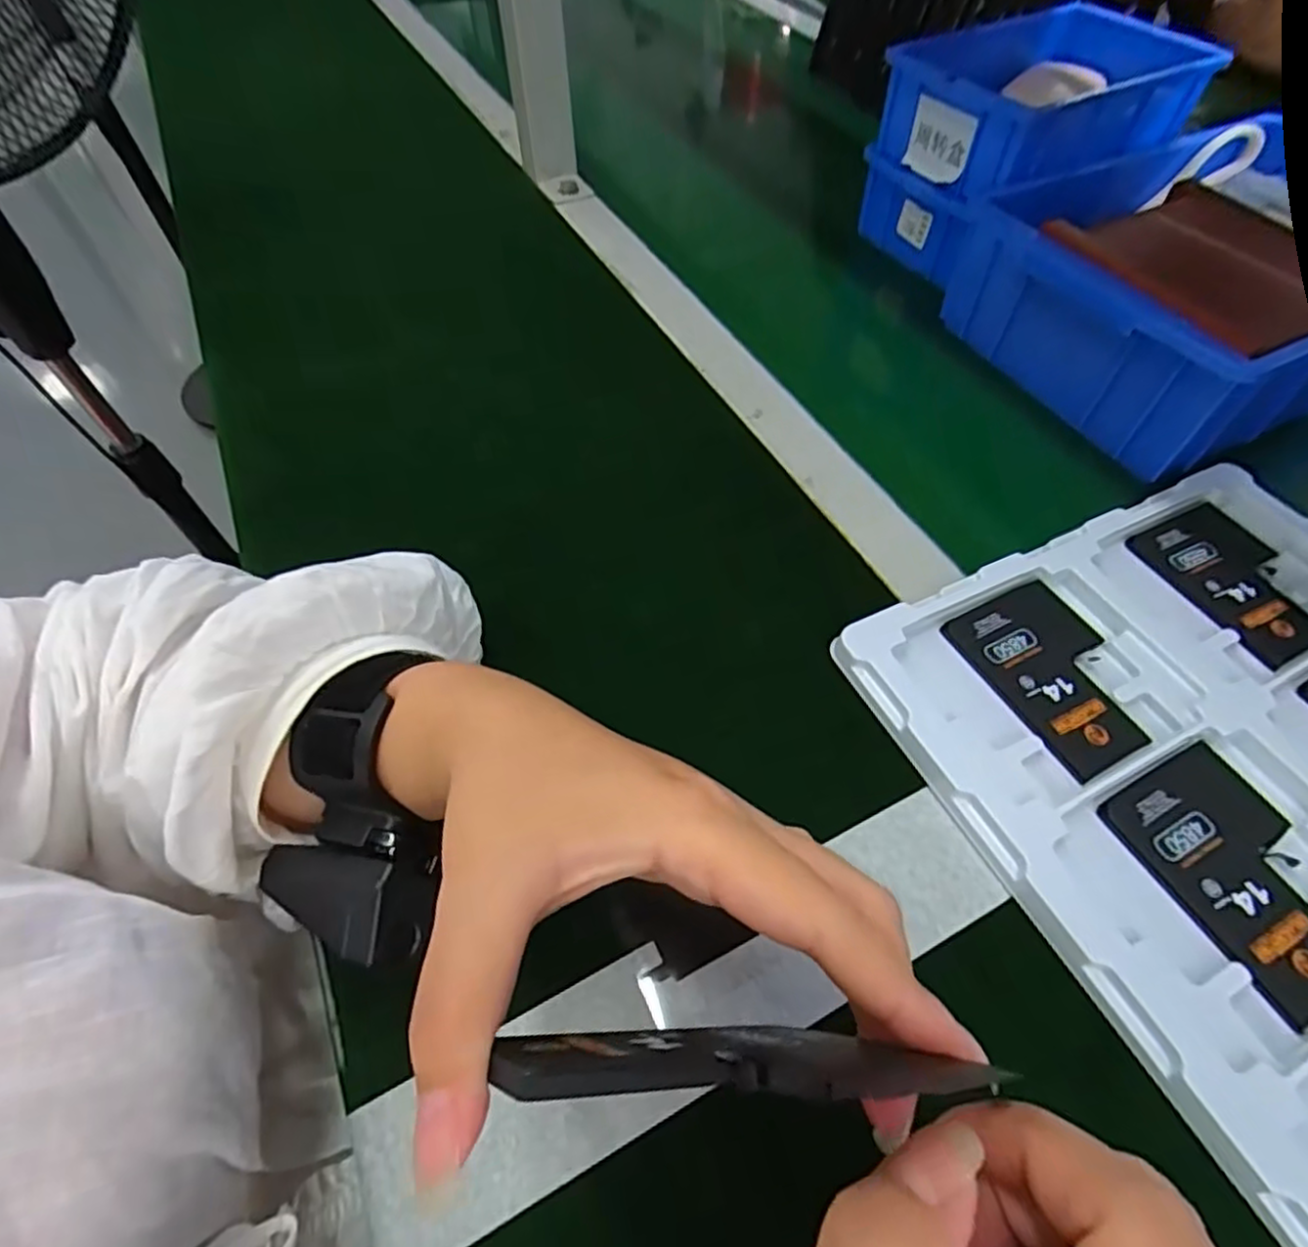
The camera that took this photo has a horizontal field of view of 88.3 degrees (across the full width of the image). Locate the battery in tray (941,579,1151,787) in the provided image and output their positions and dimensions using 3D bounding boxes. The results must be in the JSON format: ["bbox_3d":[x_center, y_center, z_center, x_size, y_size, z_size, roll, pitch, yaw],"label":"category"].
[{"bbox_3d":[0.194,0.023,0.323,0.069,0.004,0.092,-24,59,-15],"label":"battery in tray"}]

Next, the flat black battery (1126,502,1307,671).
[{"bbox_3d":[0.313,-0.023,0.362,0.066,0.005,0.093,-19,58,-12],"label":"flat black battery"}]

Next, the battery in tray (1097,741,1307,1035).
[{"bbox_3d":[0.238,0.099,0.271,0.069,0.005,0.091,-24,59,-15],"label":"battery in tray"}]

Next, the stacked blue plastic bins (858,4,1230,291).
[{"bbox_3d":[0.280,-0.367,0.524,0.245,0.114,0.143,-28,60,-17],"label":"stacked blue plastic bins"}]

